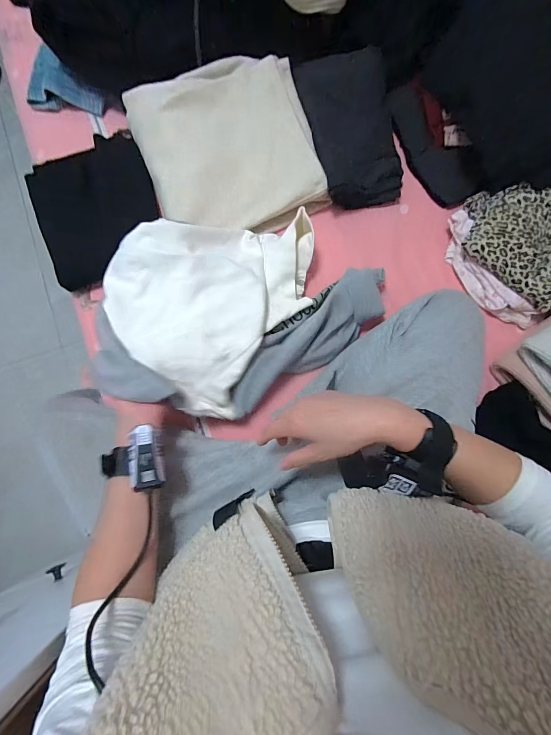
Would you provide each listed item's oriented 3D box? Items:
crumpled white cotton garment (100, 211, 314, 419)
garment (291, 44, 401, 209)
[{"bbox_3d":[-0.098,-0.132,0.548,0.260,0.088,0.341,34,81,5],"label":"crumpled white cotton garment"},{"bbox_3d":[0.146,-0.433,0.619,0.161,0.107,0.241,-14,80,-3],"label":"garment"}]

